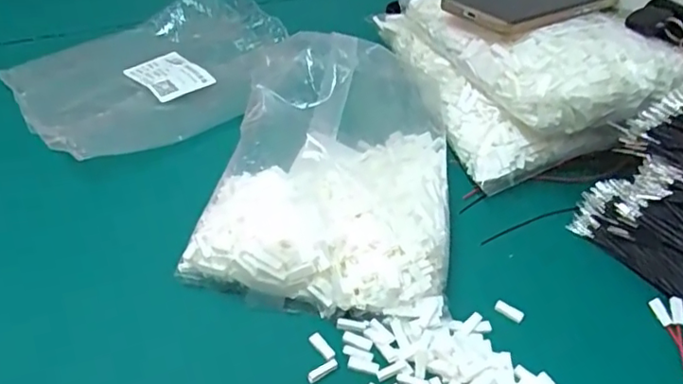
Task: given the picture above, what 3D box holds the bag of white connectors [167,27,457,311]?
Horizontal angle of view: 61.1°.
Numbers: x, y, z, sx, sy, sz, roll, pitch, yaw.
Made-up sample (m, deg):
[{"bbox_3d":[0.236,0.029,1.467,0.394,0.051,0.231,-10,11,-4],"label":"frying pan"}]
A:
[{"bbox_3d":[-0.003,-0.030,0.438,0.172,0.088,0.235,7,45,4],"label":"bag of white connectors"}]

